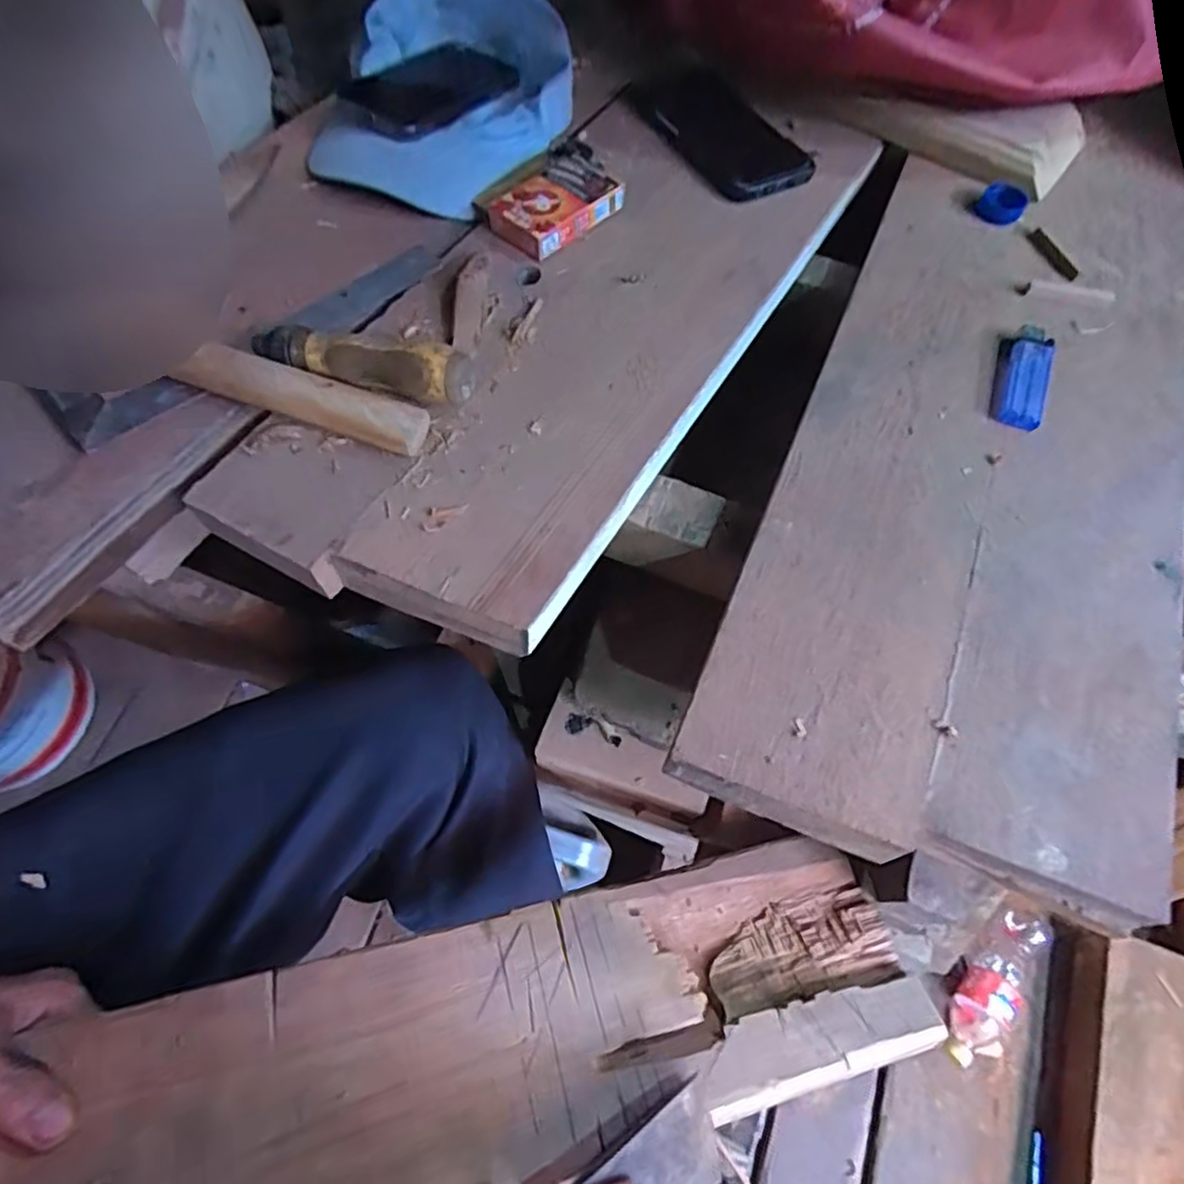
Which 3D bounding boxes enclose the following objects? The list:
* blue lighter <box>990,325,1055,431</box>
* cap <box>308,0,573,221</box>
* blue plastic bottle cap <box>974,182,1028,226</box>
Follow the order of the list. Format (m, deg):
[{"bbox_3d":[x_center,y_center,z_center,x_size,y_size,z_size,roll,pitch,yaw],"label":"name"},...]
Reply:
[{"bbox_3d":[0.272,-0.138,0.419,0.029,0.011,0.081,21,64,10],"label":"blue lighter"},{"bbox_3d":[-0.112,-0.387,0.500,0.168,0.067,0.206,24,65,11],"label":"cap"},{"bbox_3d":[0.308,-0.292,0.498,0.033,0.012,0.033,0,63,0],"label":"blue plastic bottle cap"}]

